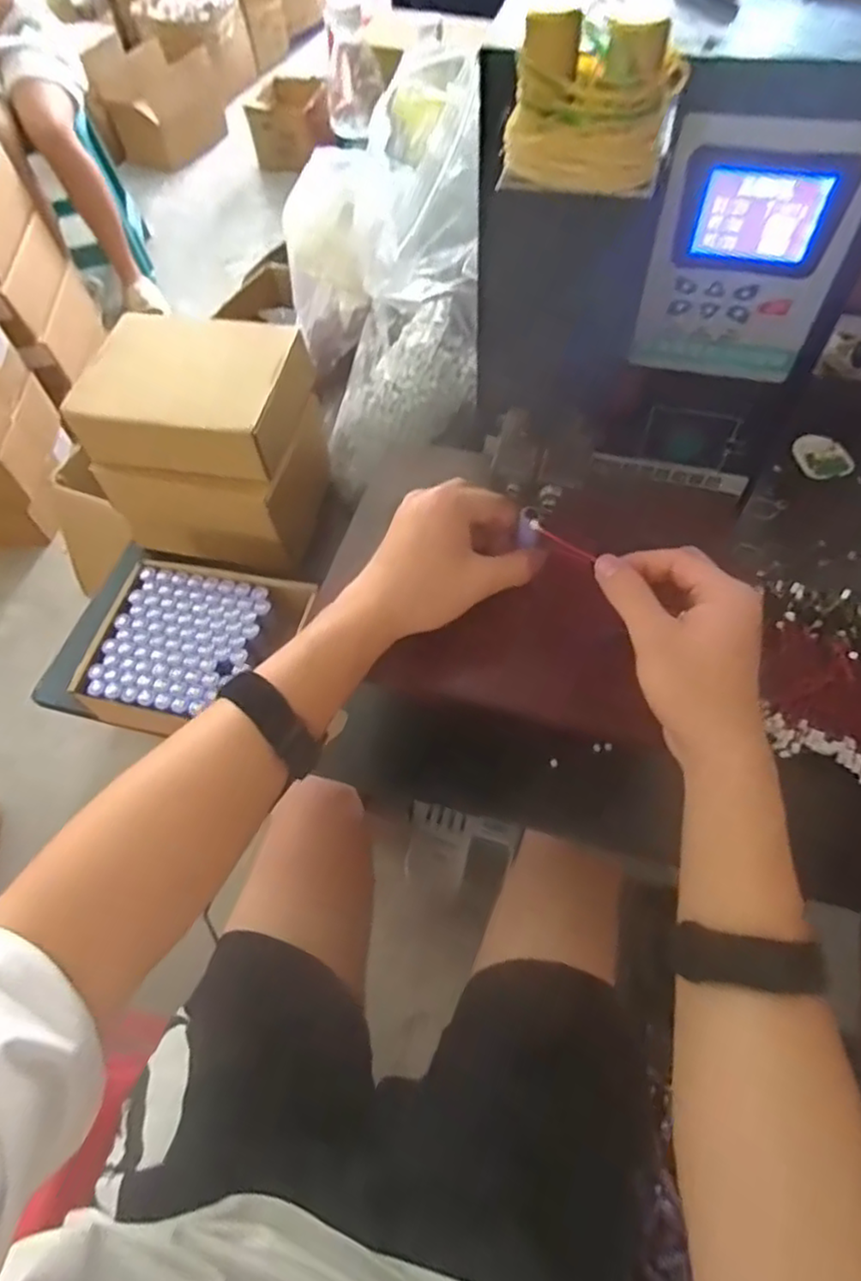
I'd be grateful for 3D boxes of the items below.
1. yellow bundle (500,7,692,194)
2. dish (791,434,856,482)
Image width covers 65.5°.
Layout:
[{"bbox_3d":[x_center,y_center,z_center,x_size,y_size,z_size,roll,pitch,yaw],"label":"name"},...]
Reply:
[{"bbox_3d":[0.064,-0.216,0.273,0.065,0.055,0.021,12,61,9],"label":"yellow bundle"},{"bbox_3d":[0.400,-0.191,0.688,0.045,0.015,0.056,-14,60,-6],"label":"dish"}]

